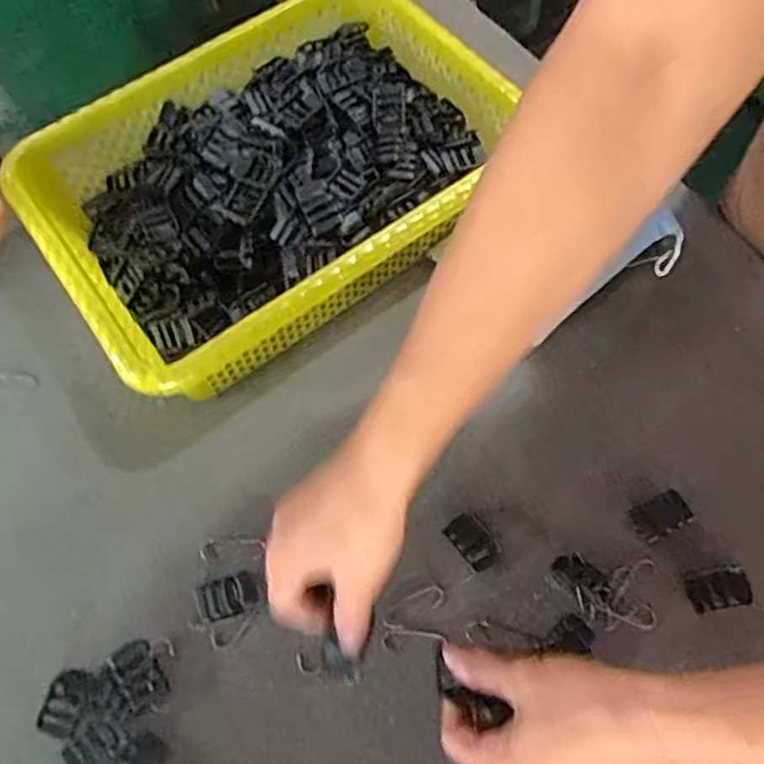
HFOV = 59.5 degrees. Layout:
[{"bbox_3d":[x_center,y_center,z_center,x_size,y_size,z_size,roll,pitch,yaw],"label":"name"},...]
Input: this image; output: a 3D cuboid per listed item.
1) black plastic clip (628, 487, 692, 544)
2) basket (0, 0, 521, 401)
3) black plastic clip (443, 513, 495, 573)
[{"bbox_3d":[0.185,0.088,0.443,0.037,0.006,0.024,-23,67,-7],"label":"black plastic clip"},{"bbox_3d":[-0.068,-0.160,0.529,0.374,0.084,0.257,-34,69,-12],"label":"basket"},{"bbox_3d":[0.061,0.107,0.449,0.022,0.004,0.037,-37,70,-13],"label":"black plastic clip"}]

